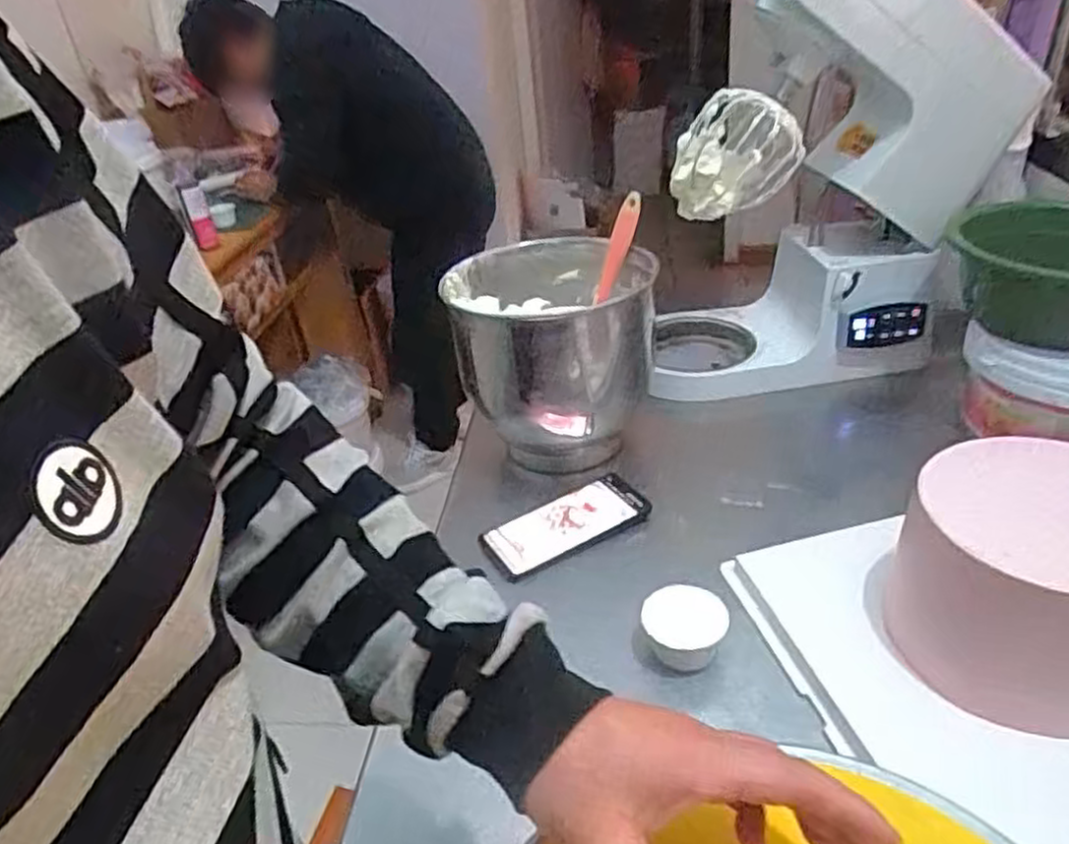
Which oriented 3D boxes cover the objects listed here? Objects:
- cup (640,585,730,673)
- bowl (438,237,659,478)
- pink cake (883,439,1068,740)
[{"bbox_3d":[0.118,0.172,0.619,0.071,0.042,0.066,-5,33,3],"label":"cup"},{"bbox_3d":[0.024,-0.063,0.853,0.203,0.231,0.218,-5,33,3],"label":"bowl"},{"bbox_3d":[0.355,0.115,0.549,0.159,0.138,0.168,-5,33,3],"label":"pink cake"}]

